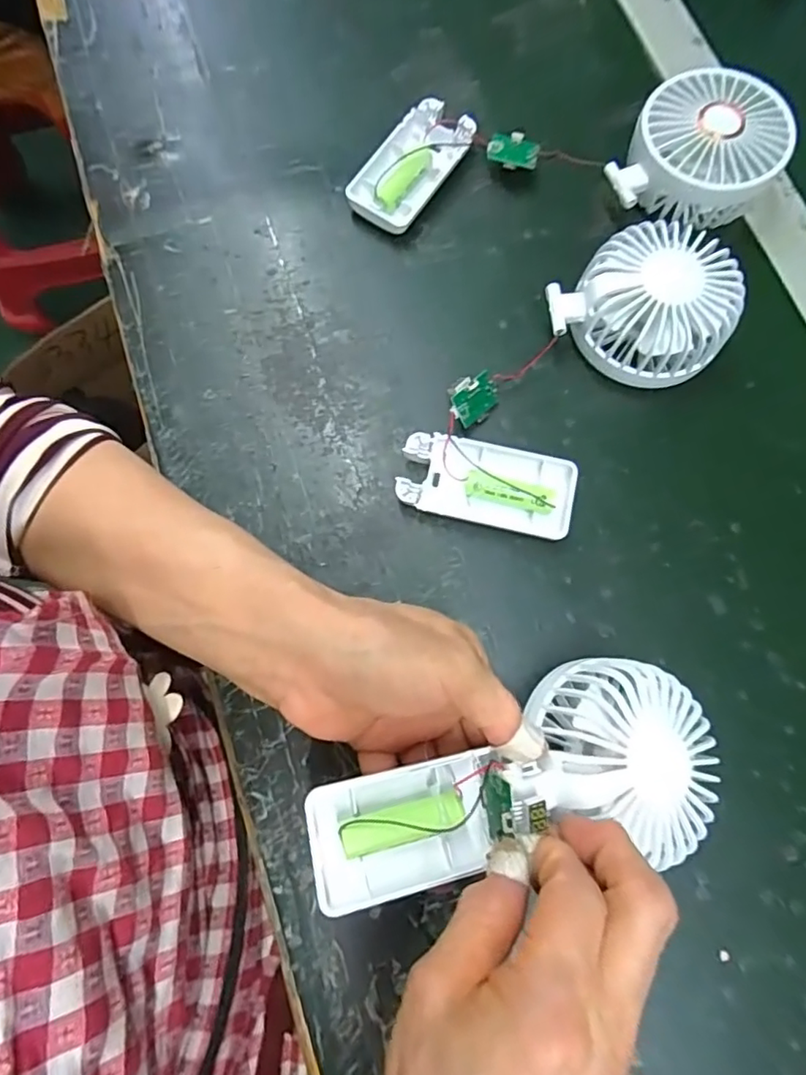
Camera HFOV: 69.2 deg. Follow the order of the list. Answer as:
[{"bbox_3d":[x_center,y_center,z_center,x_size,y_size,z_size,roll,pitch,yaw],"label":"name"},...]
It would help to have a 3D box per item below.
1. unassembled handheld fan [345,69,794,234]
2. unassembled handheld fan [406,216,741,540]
[{"bbox_3d":[0.098,-0.240,0.363,0.261,0.048,0.091,2,75,0],"label":"unassembled handheld fan"},{"bbox_3d":[0.095,-0.086,0.325,0.093,0.047,0.213,41,79,9],"label":"unassembled handheld fan"}]

